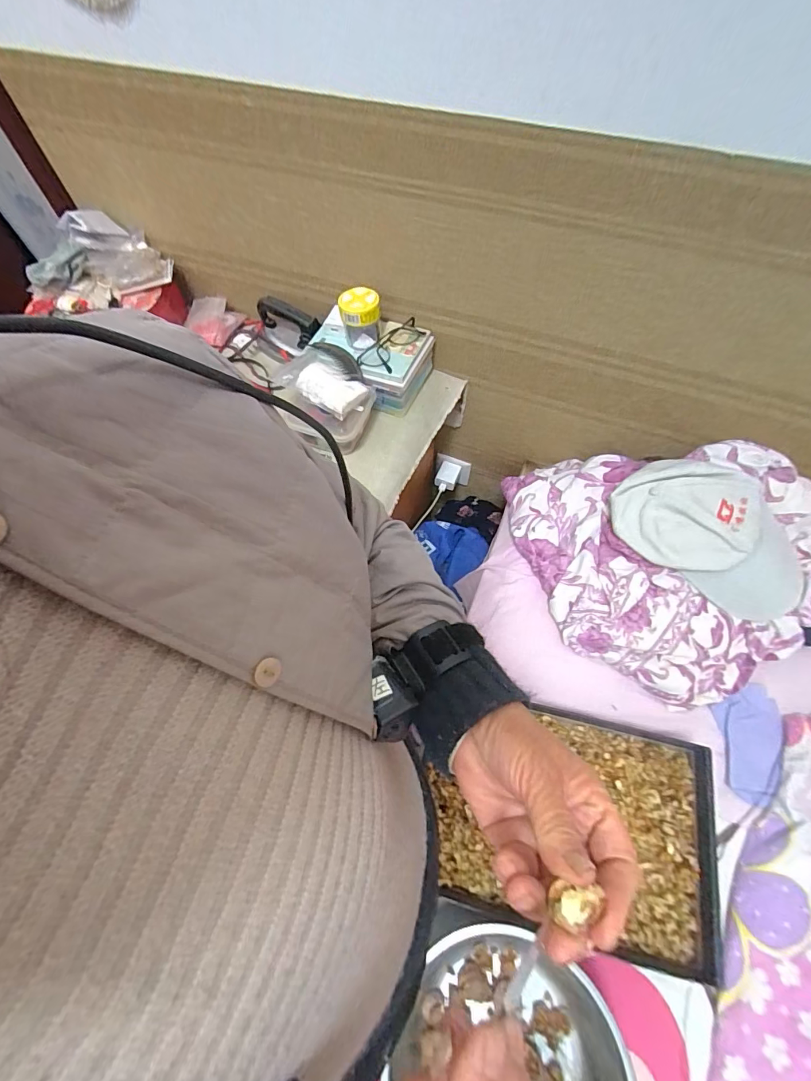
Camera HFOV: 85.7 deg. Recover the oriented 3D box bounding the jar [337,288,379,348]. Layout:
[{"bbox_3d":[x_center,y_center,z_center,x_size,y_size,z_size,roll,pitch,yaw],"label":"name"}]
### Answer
[{"bbox_3d":[-0.073,-0.362,0.709,0.062,0.067,0.056,-9,62,-4],"label":"jar"}]

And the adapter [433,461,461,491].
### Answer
[{"bbox_3d":[0.097,-0.151,1.019,0.048,0.022,0.063,16,64,9],"label":"adapter"}]

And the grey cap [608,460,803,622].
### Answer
[{"bbox_3d":[0.458,-0.011,0.655,0.290,0.098,0.163,26,66,14],"label":"grey cap"}]

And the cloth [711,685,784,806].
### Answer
[{"bbox_3d":[0.494,0.286,0.629,0.094,0.010,0.159,18,64,10],"label":"cloth"}]

